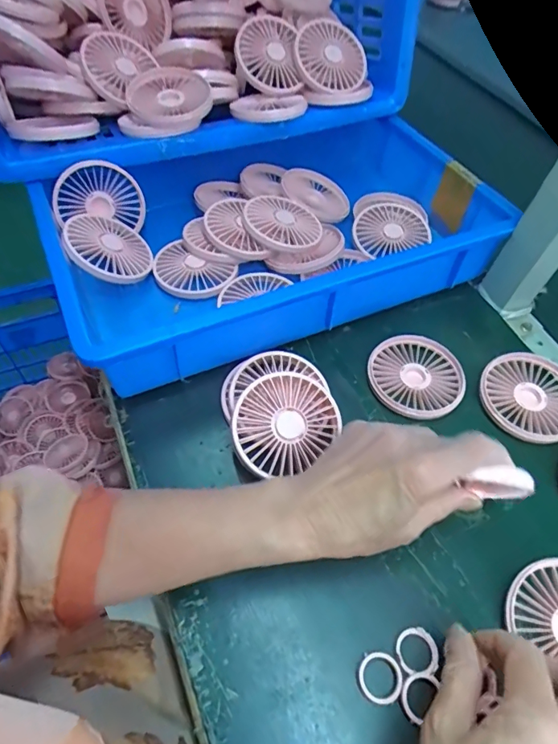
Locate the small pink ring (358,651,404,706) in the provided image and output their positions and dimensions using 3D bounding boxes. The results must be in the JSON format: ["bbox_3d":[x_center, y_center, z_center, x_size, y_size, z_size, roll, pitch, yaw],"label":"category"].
[{"bbox_3d":[0.065,0.196,0.293,0.028,0.008,0.027,3,54,-4],"label":"small pink ring"}]

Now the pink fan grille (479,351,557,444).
[{"bbox_3d":[0.231,0.022,0.420,0.093,0.012,0.086,3,54,-4],"label":"pink fan grille"}]

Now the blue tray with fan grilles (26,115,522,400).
[{"bbox_3d":[0.004,-0.154,0.484,0.444,0.081,0.255,-19,59,-18],"label":"blue tray with fan grilles"}]

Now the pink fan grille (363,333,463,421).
[{"bbox_3d":[0.130,0.002,0.432,0.086,0.010,0.091,3,54,-4],"label":"pink fan grille"}]

